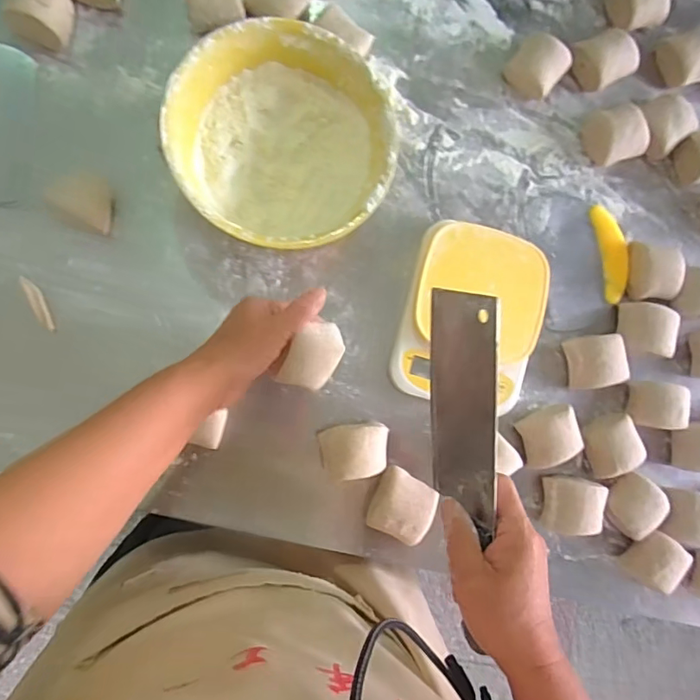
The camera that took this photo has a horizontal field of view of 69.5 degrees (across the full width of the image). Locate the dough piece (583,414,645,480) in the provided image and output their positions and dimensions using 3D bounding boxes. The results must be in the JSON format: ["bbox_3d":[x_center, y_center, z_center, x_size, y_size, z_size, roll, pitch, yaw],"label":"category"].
[{"bbox_3d":[0.300,0.109,0.577,0.060,0.044,0.059,-21,91,-10],"label":"dough piece"}]

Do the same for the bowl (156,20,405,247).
[{"bbox_3d":[-0.067,-0.193,0.499,0.196,0.093,0.200,0,88,-10],"label":"bowl"}]

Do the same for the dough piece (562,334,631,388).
[{"bbox_3d":[0.286,0.013,0.582,0.062,0.044,0.060,-7,89,-10],"label":"dough piece"}]

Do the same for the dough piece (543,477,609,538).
[{"bbox_3d":[0.249,0.175,0.570,0.063,0.041,0.061,9,86,-9],"label":"dough piece"}]

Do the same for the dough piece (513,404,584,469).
[{"bbox_3d":[0.223,0.096,0.564,0.061,0.029,0.059,-17,91,-10],"label":"dough piece"}]

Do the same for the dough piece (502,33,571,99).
[{"bbox_3d":[0.214,-0.321,0.577,0.059,0.045,0.058,0,88,-10],"label":"dough piece"}]

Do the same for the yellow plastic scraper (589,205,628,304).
[{"bbox_3d":[0.314,-0.116,0.602,0.032,0.011,0.116,-9,89,-10],"label":"yellow plastic scraper"}]

